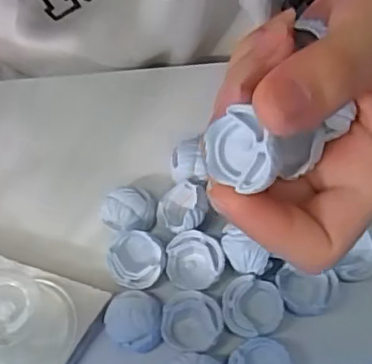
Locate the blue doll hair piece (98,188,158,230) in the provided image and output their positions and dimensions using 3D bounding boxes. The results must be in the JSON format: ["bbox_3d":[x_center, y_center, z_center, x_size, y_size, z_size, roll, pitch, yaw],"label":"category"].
[{"bbox_3d":[-0.025,0.013,0.251,0.023,0.013,0.019,-11,64,-4],"label":"blue doll hair piece"}]

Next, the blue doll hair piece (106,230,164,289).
[{"bbox_3d":[-0.021,0.032,0.237,0.023,0.009,0.021,0,64,1],"label":"blue doll hair piece"}]

